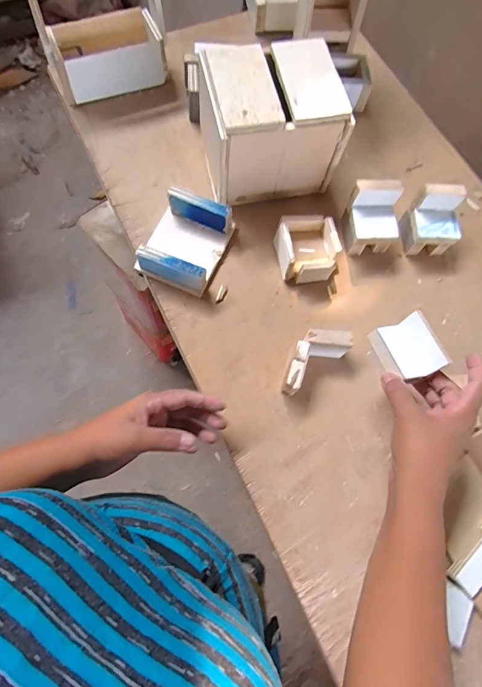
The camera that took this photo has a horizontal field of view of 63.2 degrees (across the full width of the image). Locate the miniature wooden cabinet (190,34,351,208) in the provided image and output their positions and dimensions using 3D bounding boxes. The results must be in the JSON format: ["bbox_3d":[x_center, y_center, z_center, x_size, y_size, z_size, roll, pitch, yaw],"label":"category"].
[{"bbox_3d":[0.038,-0.284,0.525,0.154,0.146,0.129,-11,72,-6],"label":"miniature wooden cabinet"}]

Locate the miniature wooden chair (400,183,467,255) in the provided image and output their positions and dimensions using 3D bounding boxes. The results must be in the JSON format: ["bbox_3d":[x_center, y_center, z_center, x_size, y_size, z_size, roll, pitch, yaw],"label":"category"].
[{"bbox_3d":[0.260,-0.165,0.533,0.060,0.076,0.061,-1,71,-3],"label":"miniature wooden chair"}]

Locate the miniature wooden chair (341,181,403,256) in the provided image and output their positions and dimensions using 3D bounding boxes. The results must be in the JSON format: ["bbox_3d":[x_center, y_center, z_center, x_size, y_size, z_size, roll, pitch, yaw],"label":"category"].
[{"bbox_3d":[0.175,-0.166,0.529,0.063,0.076,0.066,-2,71,-3],"label":"miniature wooden chair"}]

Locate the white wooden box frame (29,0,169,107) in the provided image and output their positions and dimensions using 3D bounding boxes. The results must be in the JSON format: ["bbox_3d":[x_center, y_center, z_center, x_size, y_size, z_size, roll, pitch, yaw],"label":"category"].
[{"bbox_3d":[-0.200,-0.454,0.563,0.168,0.163,0.087,-21,73,-10],"label":"white wooden box frame"}]

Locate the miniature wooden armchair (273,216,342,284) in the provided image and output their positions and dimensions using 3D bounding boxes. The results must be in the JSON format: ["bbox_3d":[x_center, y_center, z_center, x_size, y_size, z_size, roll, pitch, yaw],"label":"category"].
[{"bbox_3d":[0.085,-0.127,0.524,0.078,0.048,0.075,-8,72,-5],"label":"miniature wooden armchair"}]

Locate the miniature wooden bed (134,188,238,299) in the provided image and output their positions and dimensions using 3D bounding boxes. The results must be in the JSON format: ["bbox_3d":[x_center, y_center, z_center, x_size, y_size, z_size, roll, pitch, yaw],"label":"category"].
[{"bbox_3d":[-0.074,-0.131,0.515,0.097,0.051,0.117,20,71,4],"label":"miniature wooden bed"}]

